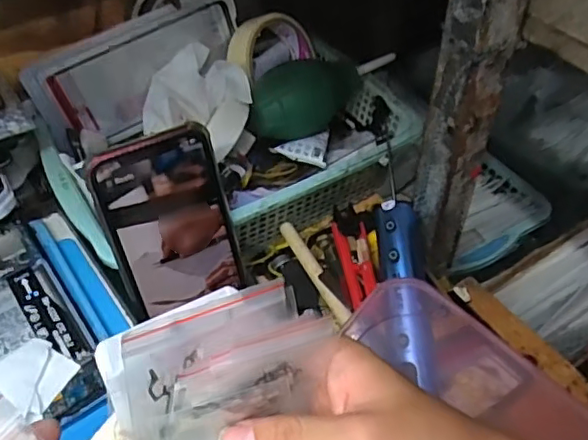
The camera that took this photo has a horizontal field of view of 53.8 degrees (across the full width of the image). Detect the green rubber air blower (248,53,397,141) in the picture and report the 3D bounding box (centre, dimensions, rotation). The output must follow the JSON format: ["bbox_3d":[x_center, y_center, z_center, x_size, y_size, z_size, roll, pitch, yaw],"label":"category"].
[{"bbox_3d":[0.023,-0.115,0.490,0.050,0.048,0.144,35,57,29],"label":"green rubber air blower"}]

